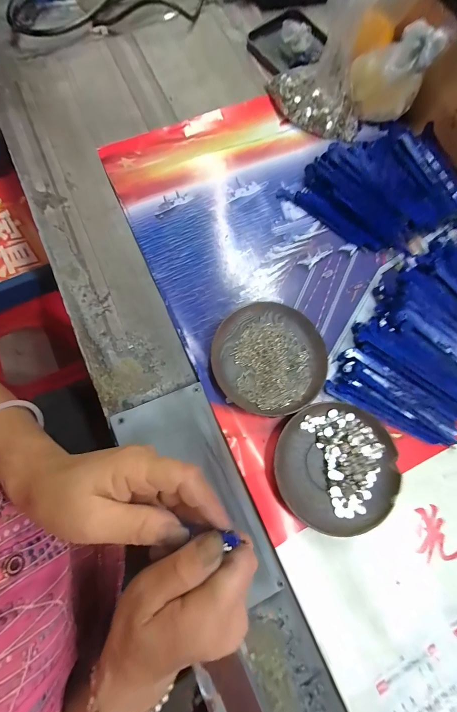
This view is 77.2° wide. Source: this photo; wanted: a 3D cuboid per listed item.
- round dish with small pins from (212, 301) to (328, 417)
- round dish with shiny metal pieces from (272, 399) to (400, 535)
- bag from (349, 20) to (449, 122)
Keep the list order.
[{"bbox_3d":[0.043,0.002,0.298,0.114,0.013,0.112,0,75,-2],"label":"round dish with small pins"},{"bbox_3d":[0.102,0.103,0.273,0.111,0.013,0.112,-21,77,-7],"label":"round dish with shiny metal pieces"},{"bbox_3d":[0.190,-0.329,0.330,0.087,0.078,0.048,13,75,2],"label":"bag"}]

